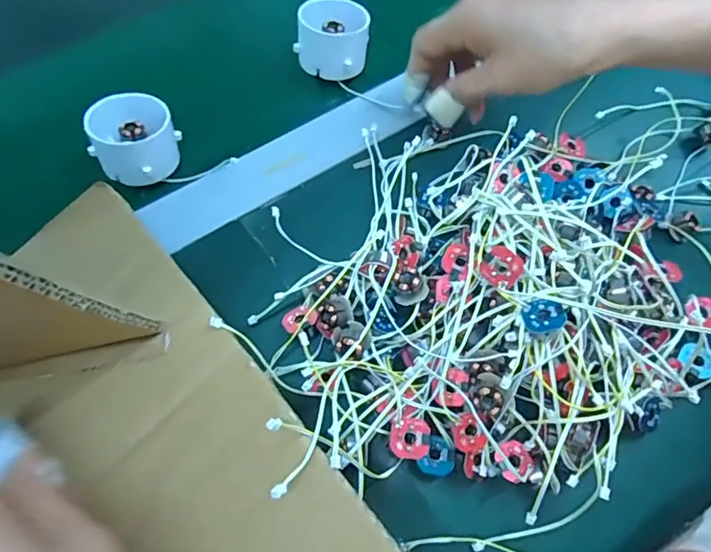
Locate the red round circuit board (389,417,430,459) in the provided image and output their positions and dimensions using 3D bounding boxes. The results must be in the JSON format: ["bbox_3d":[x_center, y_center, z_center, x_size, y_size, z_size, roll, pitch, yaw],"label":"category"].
[{"bbox_3d":[0.027,0.080,0.248,0.019,0.004,0.020,0,67,0],"label":"red round circuit board"}]

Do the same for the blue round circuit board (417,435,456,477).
[{"bbox_3d":[0.044,0.097,0.265,0.017,0.009,0.020,31,70,12],"label":"blue round circuit board"}]

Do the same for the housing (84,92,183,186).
[{"bbox_3d":[-0.143,-0.087,0.323,0.051,0.033,0.051,-24,73,-26],"label":"housing"}]

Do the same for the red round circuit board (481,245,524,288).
[{"bbox_3d":[0.073,-0.004,0.250,0.019,0.005,0.019,37,107,12],"label":"red round circuit board"}]

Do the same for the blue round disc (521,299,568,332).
[{"bbox_3d":[0.090,0.018,0.239,0.018,0.004,0.017,-27,45,-3],"label":"blue round disc"}]

